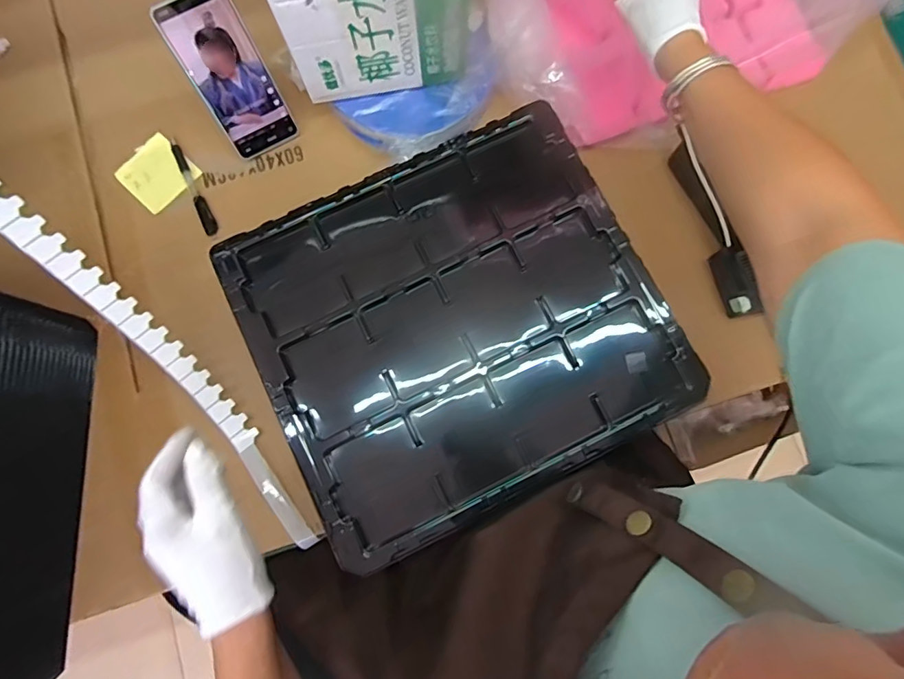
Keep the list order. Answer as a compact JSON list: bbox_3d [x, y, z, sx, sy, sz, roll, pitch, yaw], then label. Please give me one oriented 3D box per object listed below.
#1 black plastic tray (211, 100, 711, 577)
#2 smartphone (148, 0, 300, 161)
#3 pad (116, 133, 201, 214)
[{"bbox_3d":[0.004,-0.015,0.489,0.362,0.027,0.329,-26,81,-5],"label":"black plastic tray"},{"bbox_3d":[-0.239,-0.284,0.559,0.077,0.165,0.008,-30,45,-6],"label":"smartphone"},{"bbox_3d":[-0.351,-0.198,0.611,0.077,0.005,0.074,42,82,6],"label":"pad"}]

